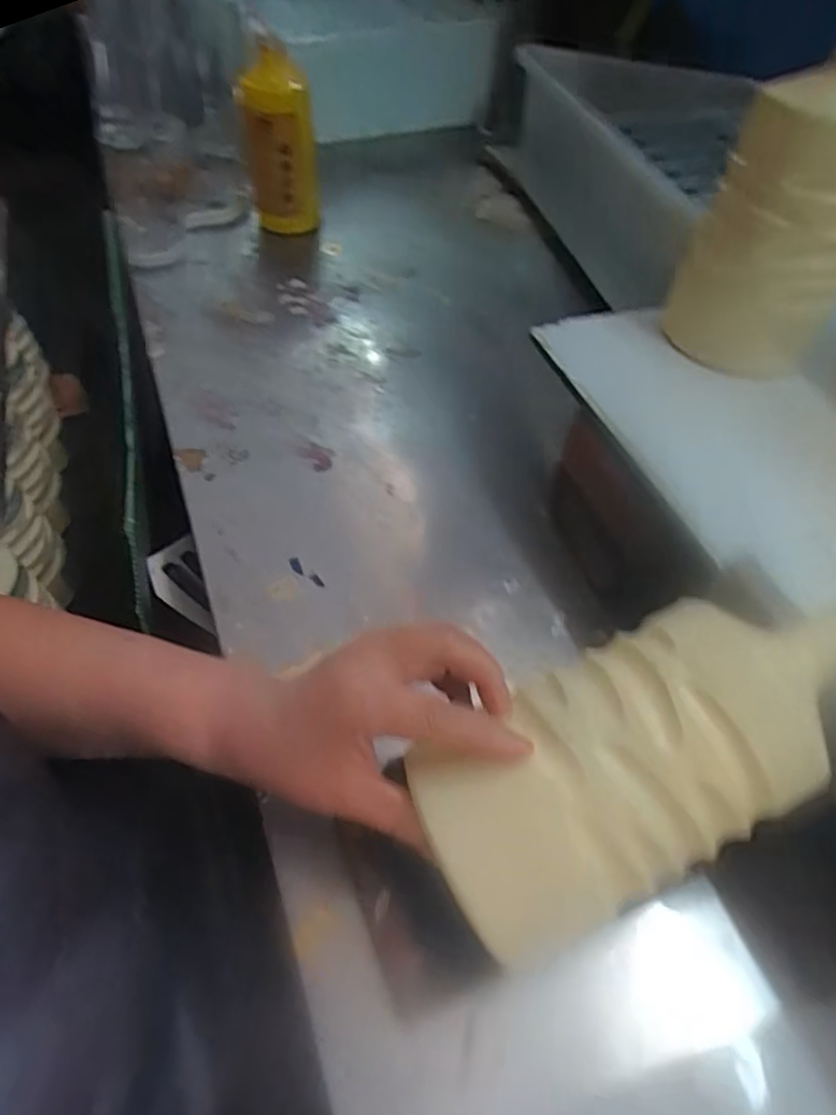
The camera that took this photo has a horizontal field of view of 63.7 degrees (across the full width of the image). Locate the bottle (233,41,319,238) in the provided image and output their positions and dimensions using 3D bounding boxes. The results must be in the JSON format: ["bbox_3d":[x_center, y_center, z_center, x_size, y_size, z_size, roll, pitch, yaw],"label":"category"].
[{"bbox_3d":[-0.151,-0.443,0.734,0.072,0.179,0.084,-9,54,-7],"label":"bottle"}]

